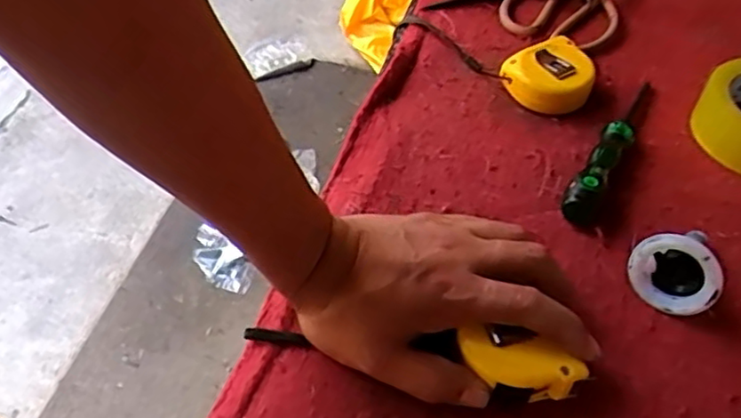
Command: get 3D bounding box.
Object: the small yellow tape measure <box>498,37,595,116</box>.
[{"bbox_3d":[0.153,-0.111,0.555,0.067,0.030,0.069,-35,59,-27],"label":"small yellow tape measure"}]

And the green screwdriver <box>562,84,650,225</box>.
[{"bbox_3d":[0.192,-0.055,0.511,0.021,0.028,0.178,27,54,20],"label":"green screwdriver"}]

